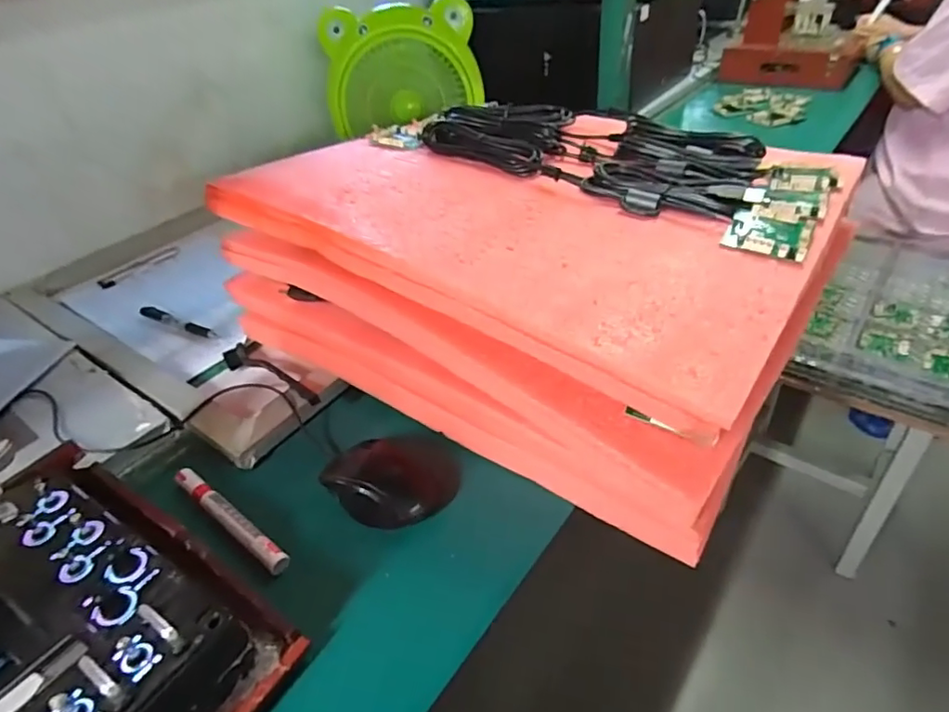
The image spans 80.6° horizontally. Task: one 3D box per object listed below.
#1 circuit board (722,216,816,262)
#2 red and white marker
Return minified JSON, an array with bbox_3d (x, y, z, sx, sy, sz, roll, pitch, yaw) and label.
[{"bbox_3d":[0.230,-0.093,0.439,0.058,0.012,0.041,18,44,28],"label":"circuit board"},{"bbox_3d":[-0.192,0.126,0.437,0.138,0.013,0.017,23,47,33],"label":"red and white marker"}]

